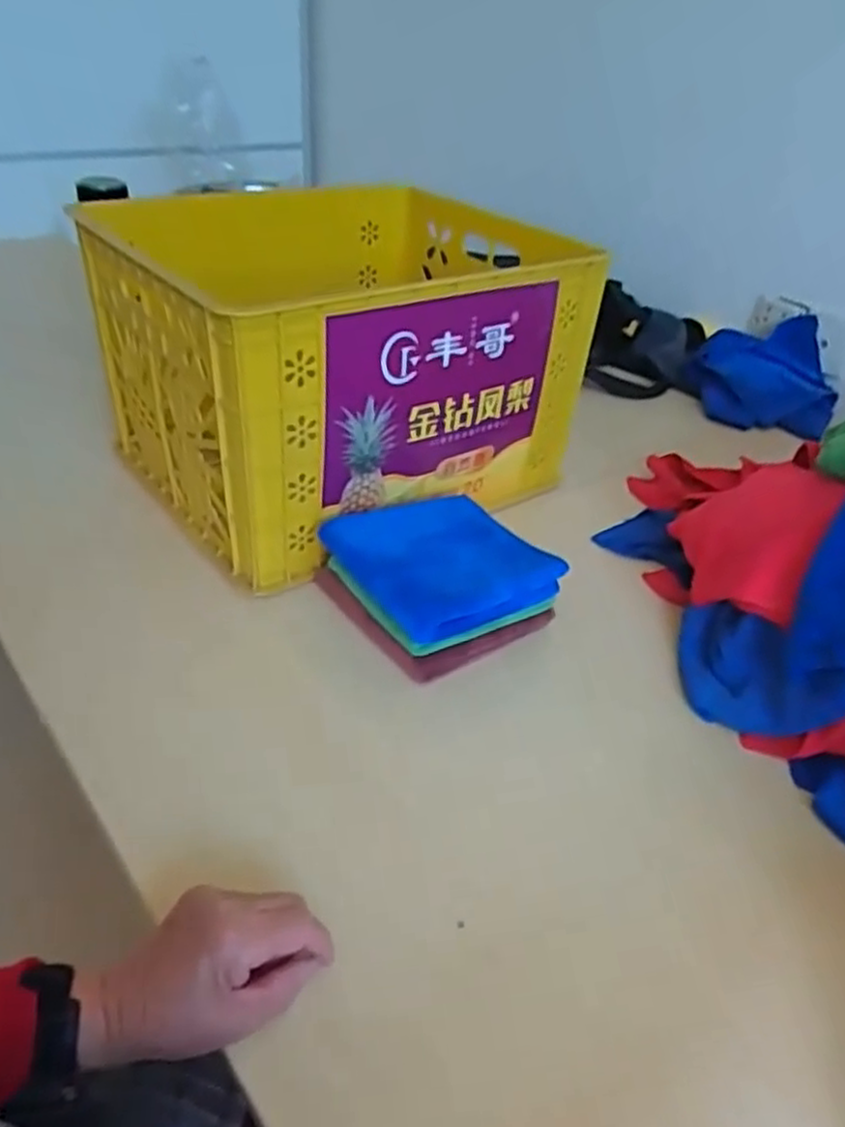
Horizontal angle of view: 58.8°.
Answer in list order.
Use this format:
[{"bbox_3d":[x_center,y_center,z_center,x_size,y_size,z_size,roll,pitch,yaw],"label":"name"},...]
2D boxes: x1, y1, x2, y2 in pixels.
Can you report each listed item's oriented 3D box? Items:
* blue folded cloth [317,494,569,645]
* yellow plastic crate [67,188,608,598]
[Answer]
[{"bbox_3d":[0.017,-0.008,0.710,0.177,0.027,0.178,-16,41,-26],"label":"blue folded cloth"},{"bbox_3d":[-0.103,-0.269,0.909,0.489,0.265,0.499,-19,42,-29],"label":"yellow plastic crate"}]

